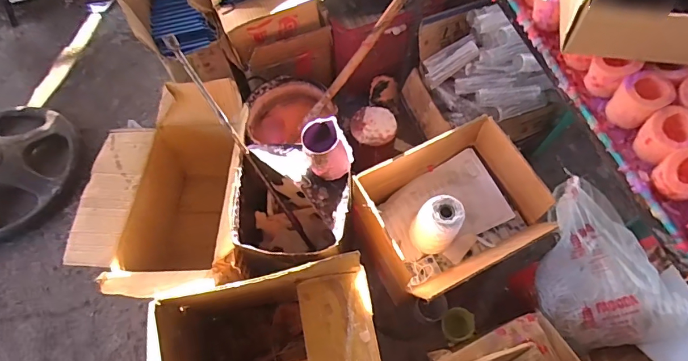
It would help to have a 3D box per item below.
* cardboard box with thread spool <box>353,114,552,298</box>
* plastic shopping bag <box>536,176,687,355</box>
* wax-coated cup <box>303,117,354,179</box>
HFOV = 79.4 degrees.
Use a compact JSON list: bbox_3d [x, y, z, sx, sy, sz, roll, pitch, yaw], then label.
[{"bbox_3d":[0.240,0.070,0.929,0.356,0.182,0.285,-26,65,-11],"label":"cardboard box with thread spool"},{"bbox_3d":[0.513,0.165,0.823,0.230,0.176,0.324,-20,64,-8],"label":"plastic shopping bag"},{"bbox_3d":[-0.031,-0.062,0.841,0.089,0.100,0.084,-1,63,1],"label":"wax-coated cup"}]

